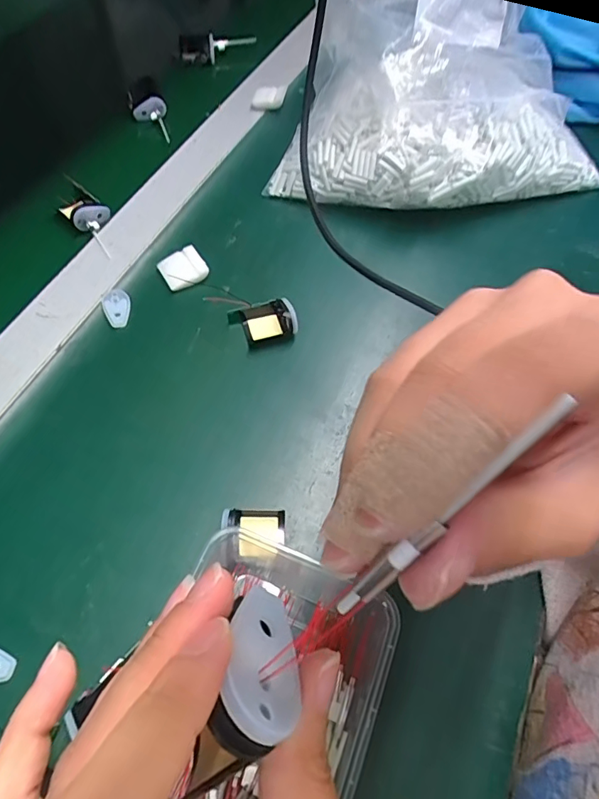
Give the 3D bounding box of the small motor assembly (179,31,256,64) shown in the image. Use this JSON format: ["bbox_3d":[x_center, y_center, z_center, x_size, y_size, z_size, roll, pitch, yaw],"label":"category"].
[{"bbox_3d":[-0.102,-0.442,0.588,0.091,0.025,0.030,-20,64,-13],"label":"small motor assembly"}]

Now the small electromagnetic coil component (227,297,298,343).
[{"bbox_3d":[-0.029,-0.064,0.388,0.050,0.016,0.033,-17,65,-12],"label":"small electromagnetic coil component"}]

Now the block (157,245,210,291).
[{"bbox_3d":[-0.102,-0.116,0.416,0.037,0.009,0.035,-29,68,-18],"label":"block"}]

